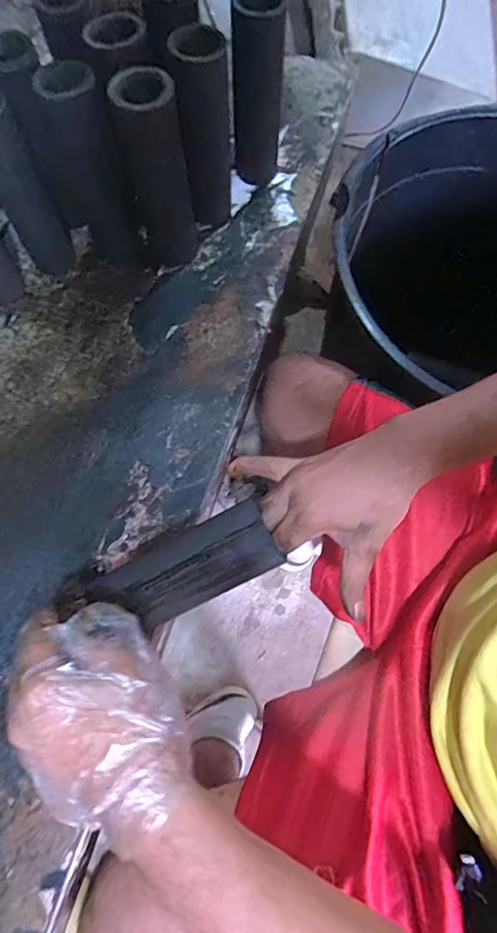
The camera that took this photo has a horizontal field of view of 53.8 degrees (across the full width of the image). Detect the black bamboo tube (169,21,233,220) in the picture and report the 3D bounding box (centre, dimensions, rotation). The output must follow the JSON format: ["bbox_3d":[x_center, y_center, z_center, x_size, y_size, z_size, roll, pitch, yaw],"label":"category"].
[{"bbox_3d":[-0.043,-0.328,0.500,0.048,0.178,0.058,-5,68,1],"label":"black bamboo tube"}]

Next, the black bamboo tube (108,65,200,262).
[{"bbox_3d":[-0.092,-0.289,0.501,0.062,0.202,0.059,-15,68,-3],"label":"black bamboo tube"}]

